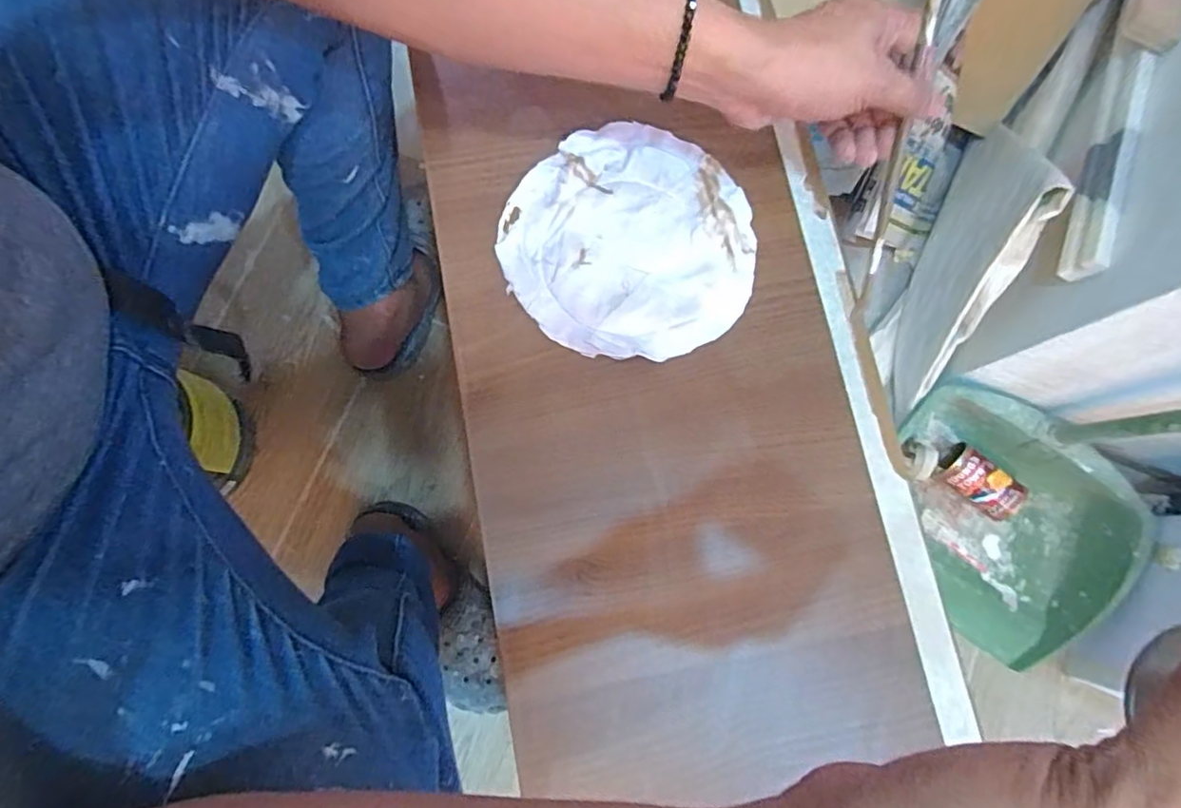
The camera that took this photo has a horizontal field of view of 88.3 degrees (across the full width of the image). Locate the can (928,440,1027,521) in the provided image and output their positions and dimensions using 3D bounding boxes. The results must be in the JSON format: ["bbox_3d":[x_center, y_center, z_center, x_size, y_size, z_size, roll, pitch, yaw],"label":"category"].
[{"bbox_3d":[0.467,0.095,0.736,0.098,0.054,0.056,44,81,7],"label":"can"}]

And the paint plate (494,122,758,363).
[{"bbox_3d":[0.031,-0.120,0.455,0.180,0.012,0.179,0,79,-1],"label":"paint plate"}]

